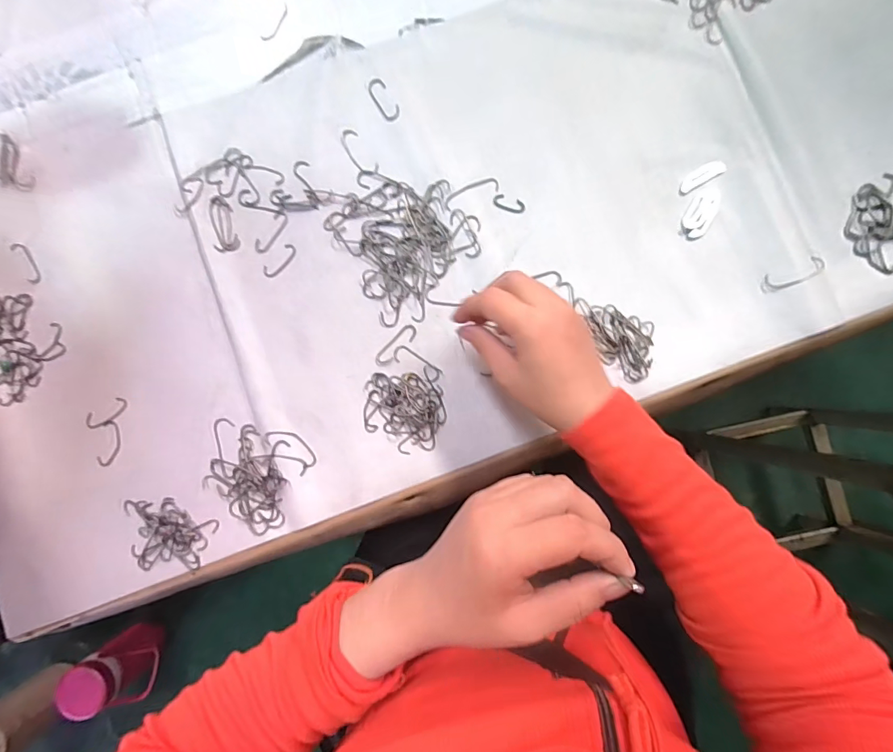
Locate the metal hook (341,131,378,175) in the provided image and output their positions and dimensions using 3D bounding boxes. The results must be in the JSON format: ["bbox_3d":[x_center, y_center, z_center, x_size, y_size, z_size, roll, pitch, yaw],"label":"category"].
[{"bbox_3d":[-0.079,-0.200,0.387,0.018,0.004,0.048,-33,86,-1],"label":"metal hook"}]

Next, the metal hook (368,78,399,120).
[{"bbox_3d":[-0.057,-0.248,0.388,0.016,0.004,0.042,-32,86,-1],"label":"metal hook"}]

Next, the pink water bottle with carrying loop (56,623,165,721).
[{"bbox_3d":[-0.740,0.672,0.995,0.122,0.187,0.146,-40,86,-1],"label":"pink water bottle with carrying loop"}]

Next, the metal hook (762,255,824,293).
[{"bbox_3d":[0.293,-0.086,0.365,0.055,0.004,0.017,-22,86,0],"label":"metal hook"}]

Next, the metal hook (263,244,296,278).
[{"bbox_3d":[-0.147,-0.101,0.382,0.014,0.004,0.035,41,88,4],"label":"metal hook"}]

